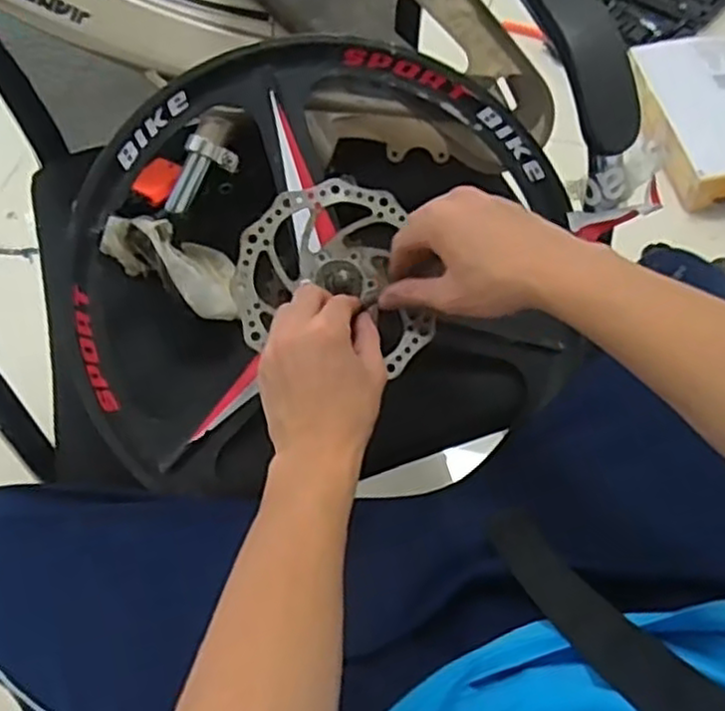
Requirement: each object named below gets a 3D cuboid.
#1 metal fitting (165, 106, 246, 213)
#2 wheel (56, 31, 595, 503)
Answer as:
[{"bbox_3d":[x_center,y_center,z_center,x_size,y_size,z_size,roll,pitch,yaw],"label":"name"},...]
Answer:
[{"bbox_3d":[-0.141,-0.176,0.660,0.039,0.031,0.108,35,94,21],"label":"metal fitting"},{"bbox_3d":[-0.027,-0.083,0.577,0.393,0.078,0.344,-9,87,-6],"label":"wheel"}]

